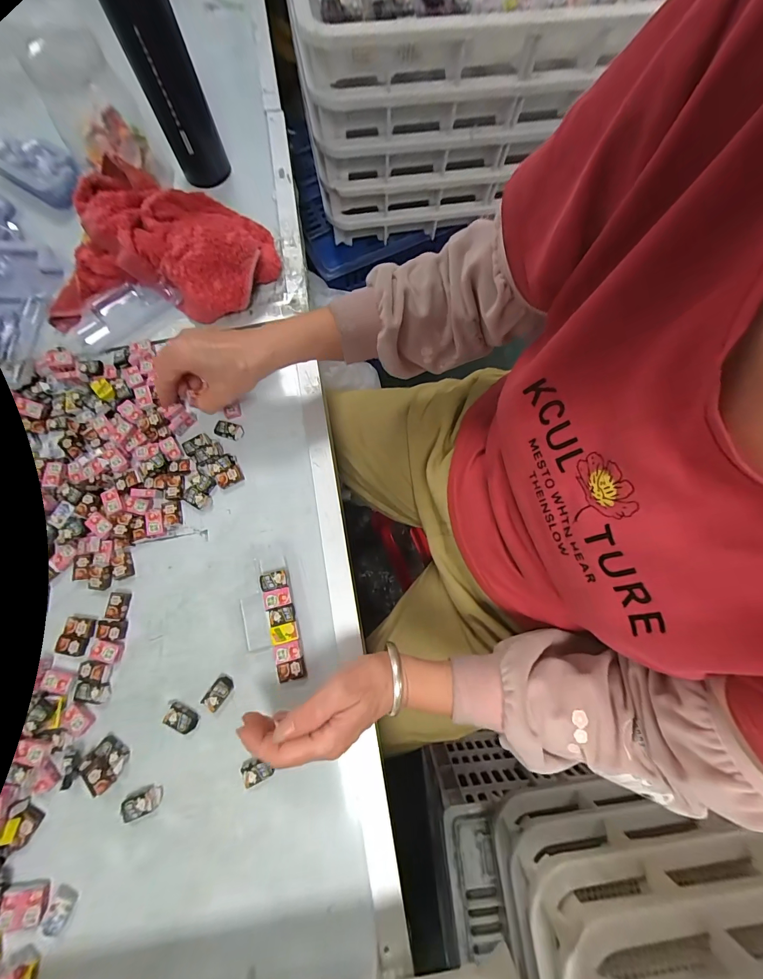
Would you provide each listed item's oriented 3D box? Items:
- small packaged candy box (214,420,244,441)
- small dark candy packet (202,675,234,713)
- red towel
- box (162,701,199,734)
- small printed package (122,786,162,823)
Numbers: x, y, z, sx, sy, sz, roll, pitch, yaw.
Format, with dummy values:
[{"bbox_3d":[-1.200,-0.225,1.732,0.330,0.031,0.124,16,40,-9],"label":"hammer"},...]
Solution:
[{"bbox_3d":[-0.170,-0.066,0.404,0.032,0.006,0.018,13,75,4],"label":"small packaged candy box"},{"bbox_3d":[-0.153,0.190,0.339,0.017,0.007,0.029,31,77,9],"label":"small dark candy packet"},{"bbox_3d":[-0.257,-0.295,0.432,0.258,0.055,0.188,-1,75,0],"label":"red towel"},{"bbox_3d":[-0.184,0.210,0.334,0.029,0.008,0.019,24,76,7],"label":"box"},{"bbox_3d":[-0.210,0.274,0.316,0.032,0.009,0.017,-22,76,-5],"label":"small printed package"}]

